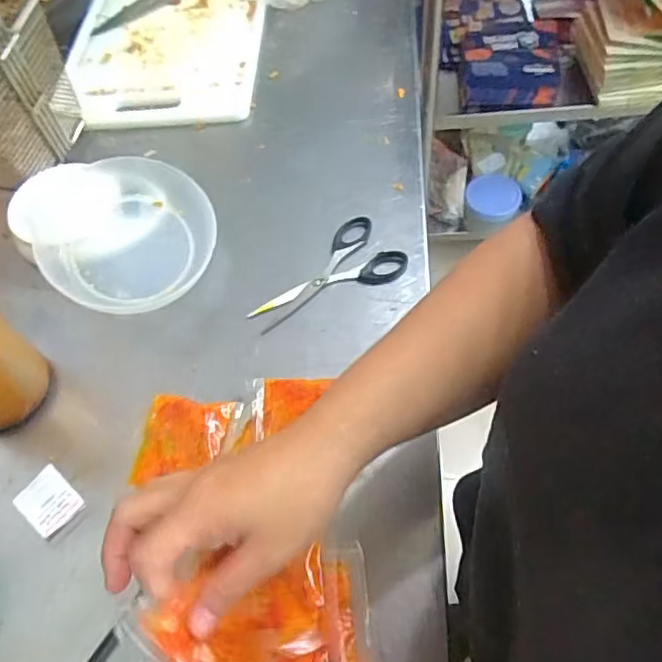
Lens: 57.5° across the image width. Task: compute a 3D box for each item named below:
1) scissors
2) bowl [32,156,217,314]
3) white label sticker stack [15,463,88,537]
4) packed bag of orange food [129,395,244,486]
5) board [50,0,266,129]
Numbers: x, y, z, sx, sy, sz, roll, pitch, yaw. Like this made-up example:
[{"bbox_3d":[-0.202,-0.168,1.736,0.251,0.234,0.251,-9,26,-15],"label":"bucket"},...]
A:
[{"bbox_3d":[-0.008,-0.051,0.571,0.149,0.008,0.079,-31,61,-15],"label":"scissors"},{"bbox_3d":[-0.192,-0.089,0.581,0.141,0.049,0.153,-2,58,3],"label":"bowl"},{"bbox_3d":[-0.224,0.136,0.481,0.052,0.005,0.039,35,67,22],"label":"white label sticker stack"},{"bbox_3d":[-0.119,0.090,0.497,0.079,0.011,0.072,5,59,7],"label":"packed bag of orange food"},{"bbox_3d":[-0.211,-0.396,0.780,0.241,0.018,0.336,-2,58,3],"label":"board"}]

